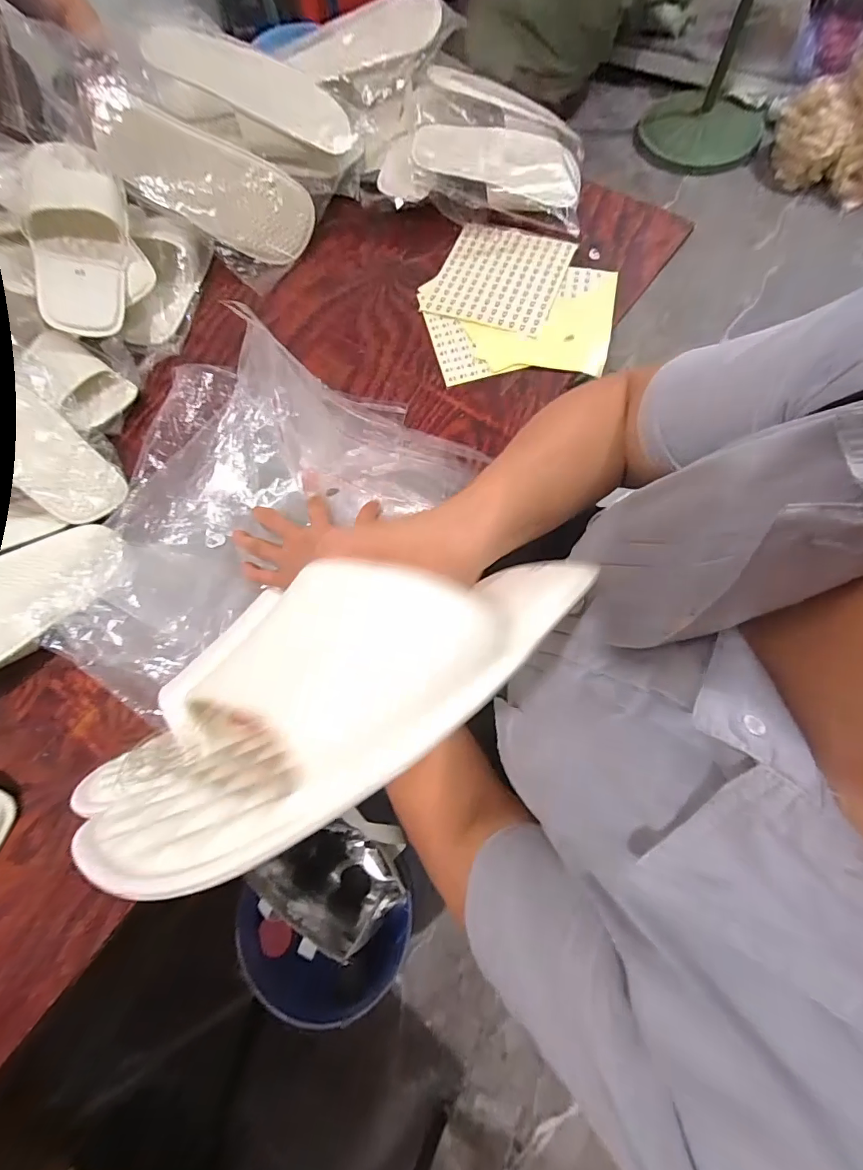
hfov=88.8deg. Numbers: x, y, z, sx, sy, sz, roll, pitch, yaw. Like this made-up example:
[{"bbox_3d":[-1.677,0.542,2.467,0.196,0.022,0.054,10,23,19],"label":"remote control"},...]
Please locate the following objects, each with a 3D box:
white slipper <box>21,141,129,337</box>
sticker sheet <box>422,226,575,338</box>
[{"bbox_3d":[-0.419,-0.409,0.525,0.101,0.065,0.227,-2,88,-34],"label":"white slipper"},{"bbox_3d":[0.090,-0.407,0.581,0.158,0.007,0.171,19,73,11],"label":"sticker sheet"}]

